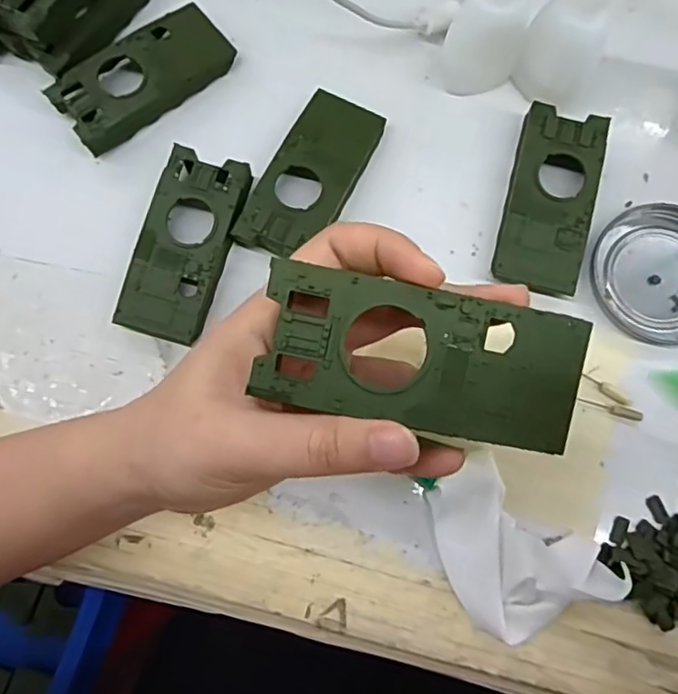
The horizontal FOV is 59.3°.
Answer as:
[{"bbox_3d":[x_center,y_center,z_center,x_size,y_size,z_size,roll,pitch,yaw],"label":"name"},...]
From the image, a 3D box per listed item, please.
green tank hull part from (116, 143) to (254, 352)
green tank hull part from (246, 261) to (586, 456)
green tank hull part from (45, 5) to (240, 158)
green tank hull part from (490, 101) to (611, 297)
[{"bbox_3d":[-0.084,-0.055,0.330,0.049,0.018,0.104,17,80,4],"label":"green tank hull part"},{"bbox_3d":[0.028,0.005,0.191,0.101,0.011,0.042,11,80,-3],"label":"green tank hull part"},{"bbox_3d":[-0.114,-0.160,0.351,0.104,0.019,0.048,-42,82,-6],"label":"green tank hull part"},{"bbox_3d":[0.119,-0.082,0.337,0.046,0.019,0.103,14,80,3],"label":"green tank hull part"}]

